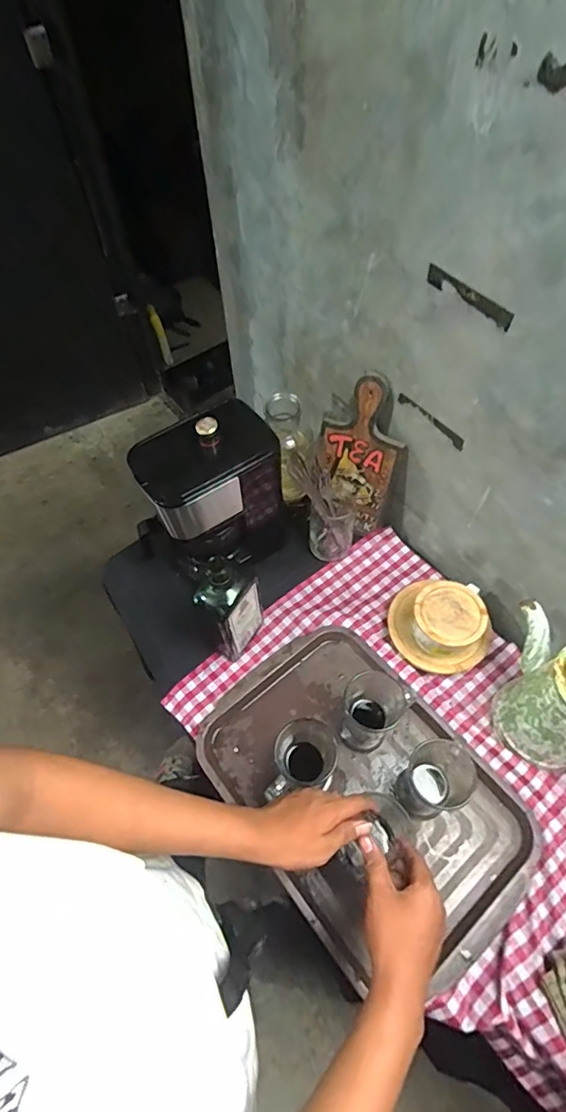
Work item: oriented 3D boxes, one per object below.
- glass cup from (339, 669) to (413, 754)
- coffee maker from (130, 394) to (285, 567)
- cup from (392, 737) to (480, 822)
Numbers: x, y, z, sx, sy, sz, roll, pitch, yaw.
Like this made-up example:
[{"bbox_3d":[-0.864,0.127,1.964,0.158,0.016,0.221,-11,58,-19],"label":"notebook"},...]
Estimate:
[{"bbox_3d":[0.123,0.219,0.706,0.076,0.087,0.090,38,67,23],"label":"glass cup"},{"bbox_3d":[-0.094,-0.098,0.788,0.220,0.316,0.127,-31,62,-16],"label":"coffee maker"},{"bbox_3d":[0.205,0.294,0.659,0.098,0.085,0.082,-22,60,-11],"label":"cup"}]

